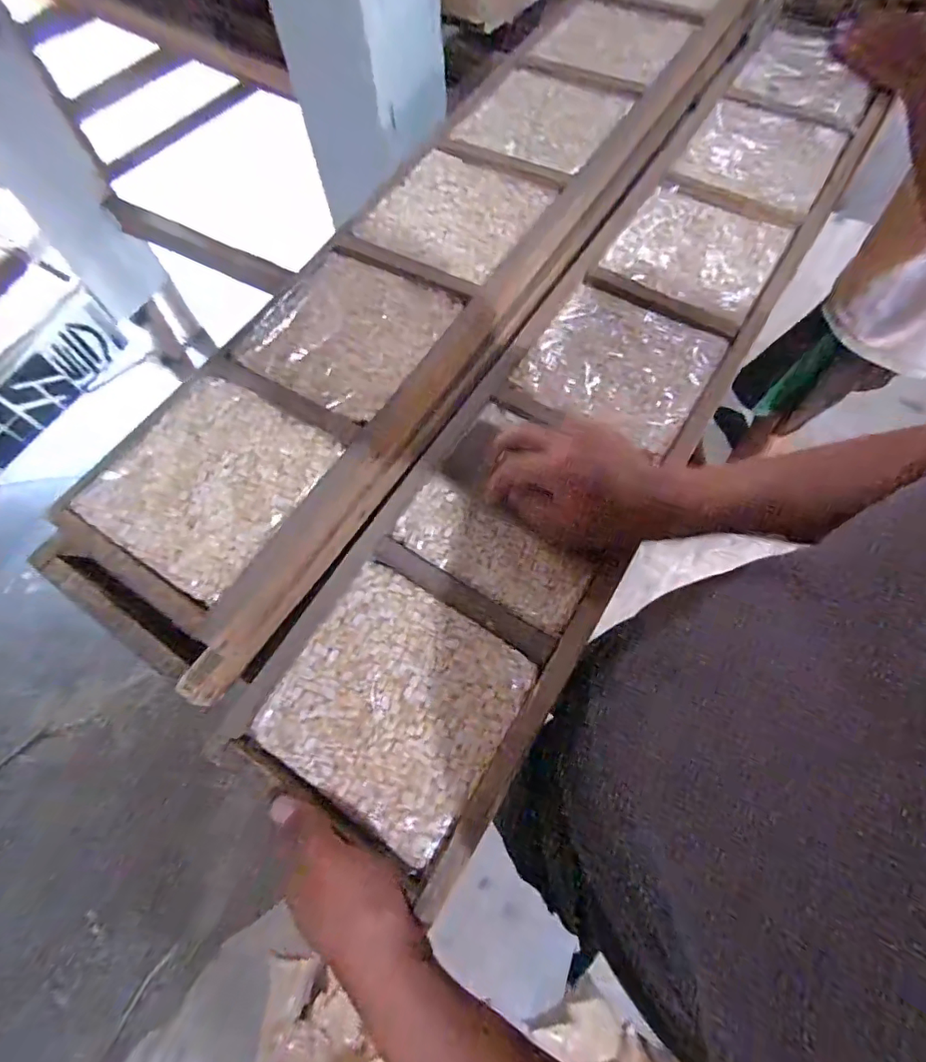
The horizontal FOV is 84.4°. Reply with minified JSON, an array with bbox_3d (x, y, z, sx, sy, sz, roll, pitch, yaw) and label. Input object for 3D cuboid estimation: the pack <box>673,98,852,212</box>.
[{"bbox_3d":[0.378,-0.475,0.639,0.161,0.013,0.181,29,71,14],"label":"pack"}]

